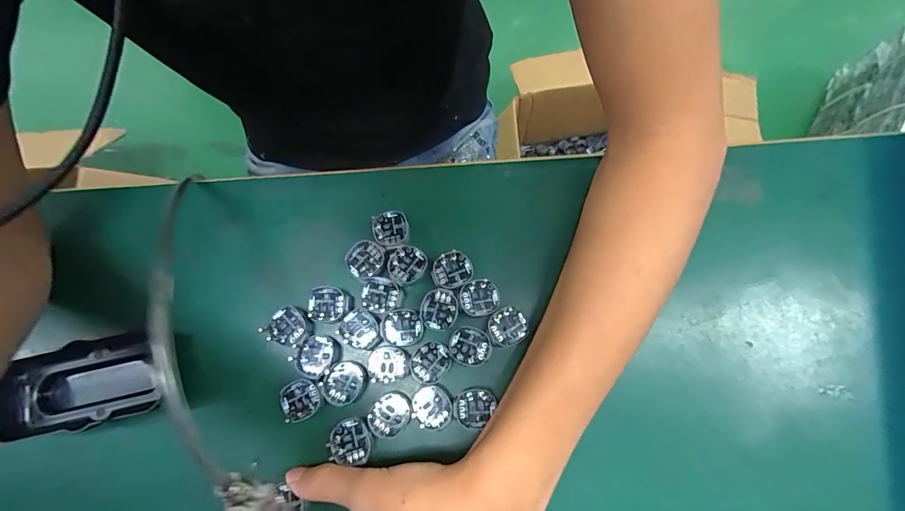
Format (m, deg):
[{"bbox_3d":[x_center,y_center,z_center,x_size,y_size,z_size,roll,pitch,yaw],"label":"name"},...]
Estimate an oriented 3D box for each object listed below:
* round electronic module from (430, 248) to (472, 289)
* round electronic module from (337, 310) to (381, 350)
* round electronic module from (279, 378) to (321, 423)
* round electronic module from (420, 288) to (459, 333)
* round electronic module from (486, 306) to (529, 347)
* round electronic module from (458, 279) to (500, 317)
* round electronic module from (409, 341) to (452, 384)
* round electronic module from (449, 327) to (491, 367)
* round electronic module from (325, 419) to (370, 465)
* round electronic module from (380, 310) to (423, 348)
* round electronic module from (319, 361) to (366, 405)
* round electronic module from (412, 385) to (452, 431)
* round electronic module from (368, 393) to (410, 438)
[{"bbox_3d":[-0.001,0.010,0.284,0.028,0.004,0.024,-20,78,-3],"label":"round electronic module"},{"bbox_3d":[-0.063,0.051,0.279,0.028,0.006,0.025,25,79,6],"label":"round electronic module"},{"bbox_3d":[-0.100,0.095,0.268,0.024,0.005,0.024,0,77,1],"label":"round electronic module"},{"bbox_3d":[-0.009,0.037,0.278,0.025,0.004,0.028,6,77,2],"label":"round electronic module"},{"bbox_3d":[0.038,0.048,0.274,0.026,0.004,0.025,0,77,1],"label":"round electronic module"},{"bbox_3d":[0.018,0.029,0.280,0.026,0.004,0.024,0,77,1],"label":"round electronic module"},{"bbox_3d":[-0.014,0.071,0.271,0.027,0.004,0.025,0,77,1],"label":"round electronic module"},{"bbox_3d":[0.012,0.061,0.272,0.027,0.004,0.024,24,79,6],"label":"round electronic module"},{"bbox_3d":[-0.065,0.119,0.260,0.026,0.008,0.024,0,77,1],"label":"round electronic module"},{"bbox_3d":[-0.035,0.049,0.276,0.027,0.004,0.024,-7,77,-1],"label":"round electronic module"},{"bbox_3d":[-0.073,0.085,0.271,0.029,0.004,0.026,-18,78,-3],"label":"round electronic module"},{"bbox_3d":[-0.013,0.099,0.264,0.026,0.004,0.026,0,77,1],"label":"round electronic module"},{"bbox_3d":[-0.041,0.104,0.266,0.028,0.004,0.026,-26,78,-5],"label":"round electronic module"}]

